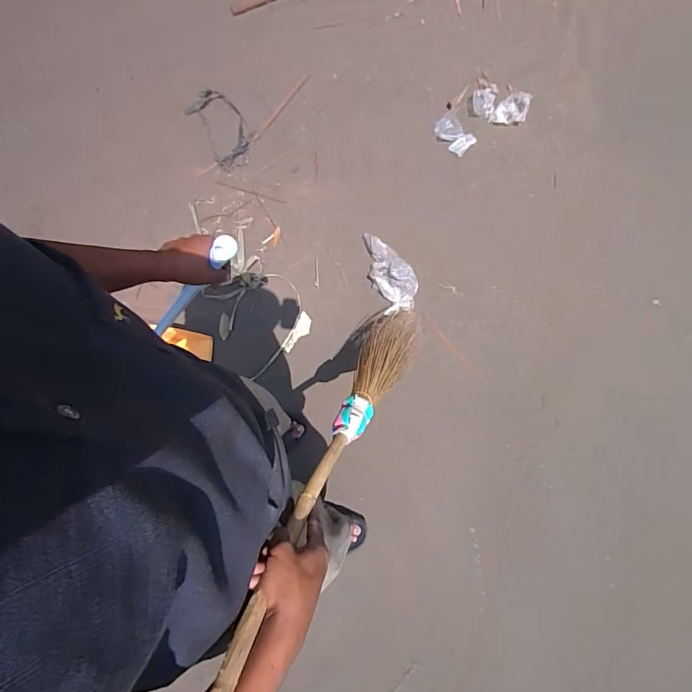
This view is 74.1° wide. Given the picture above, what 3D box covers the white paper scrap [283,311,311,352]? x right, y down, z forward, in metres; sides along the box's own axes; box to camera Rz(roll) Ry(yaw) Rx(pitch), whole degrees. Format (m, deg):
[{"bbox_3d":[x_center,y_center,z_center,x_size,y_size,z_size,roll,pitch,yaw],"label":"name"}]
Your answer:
[{"bbox_3d":[-0.154,-0.040,1.512,0.052,0.007,0.142,23,81,7],"label":"white paper scrap"}]

